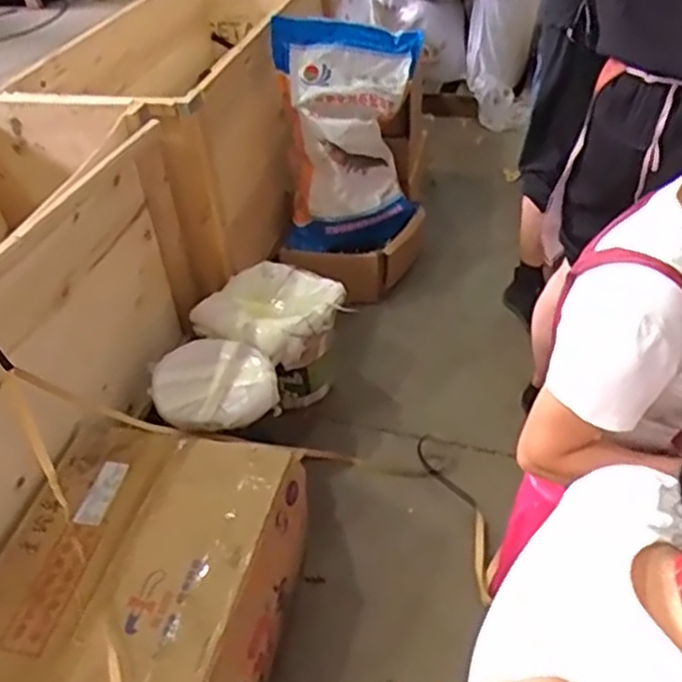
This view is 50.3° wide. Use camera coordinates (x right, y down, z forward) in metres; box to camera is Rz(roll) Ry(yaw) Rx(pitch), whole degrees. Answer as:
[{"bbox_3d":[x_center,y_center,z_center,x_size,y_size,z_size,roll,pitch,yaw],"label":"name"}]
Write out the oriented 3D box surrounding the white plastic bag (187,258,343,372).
[{"bbox_3d":[-0.178,-0.069,1.845,0.325,0.120,0.321,26,49,32],"label":"white plastic bag"}]

